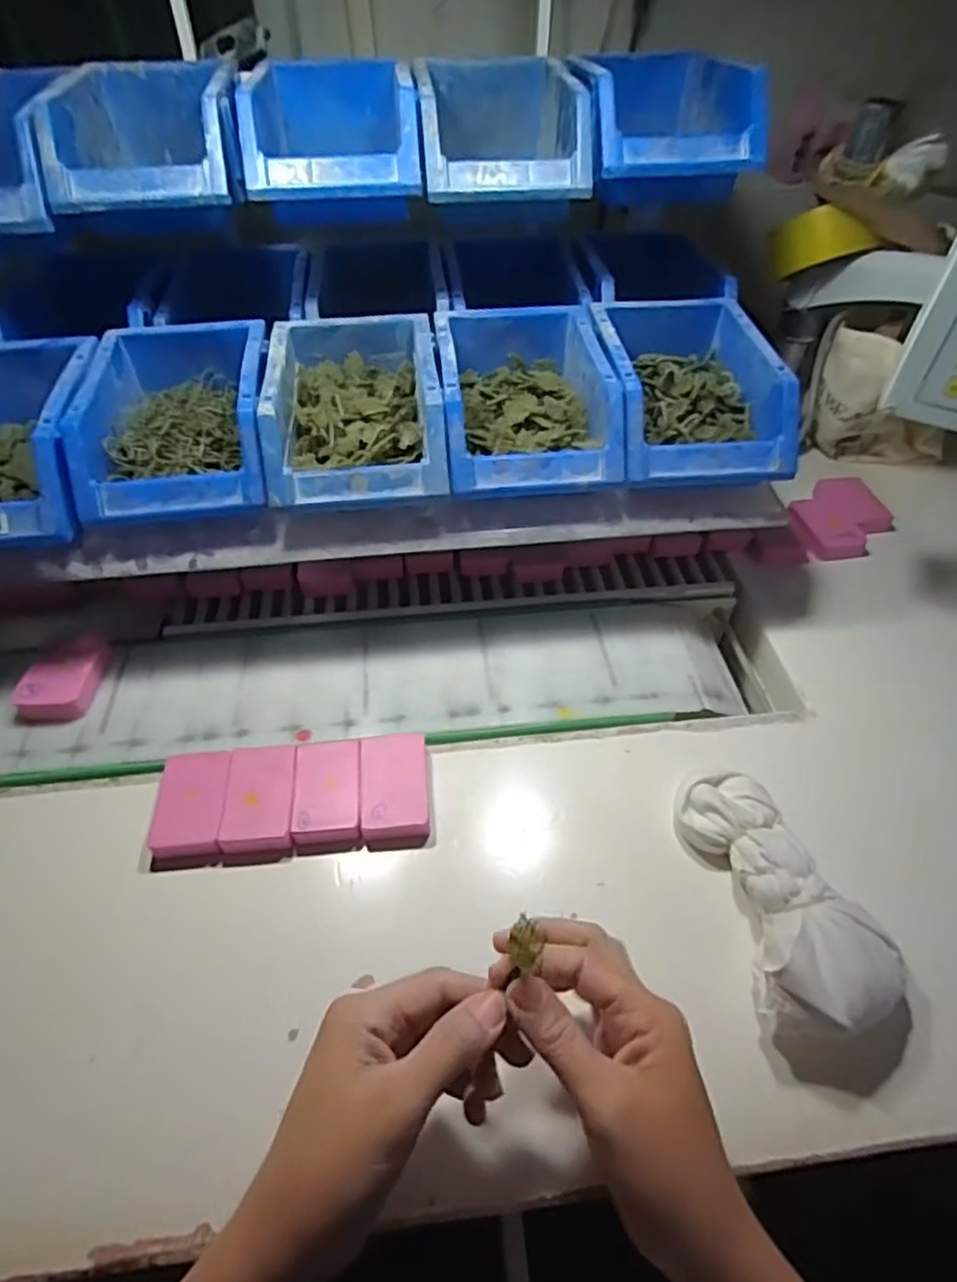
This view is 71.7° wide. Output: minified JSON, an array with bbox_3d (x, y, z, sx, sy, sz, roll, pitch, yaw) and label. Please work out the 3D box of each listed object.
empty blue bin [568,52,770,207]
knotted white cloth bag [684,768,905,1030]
[{"bbox_3d":[0.142,-0.417,0.533,0.125,0.069,0.184,-2,48,-1],"label":"empty blue bin"},{"bbox_3d":[0.180,0.143,0.390,0.078,0.048,0.150,-6,49,-5],"label":"knotted white cloth bag"}]

